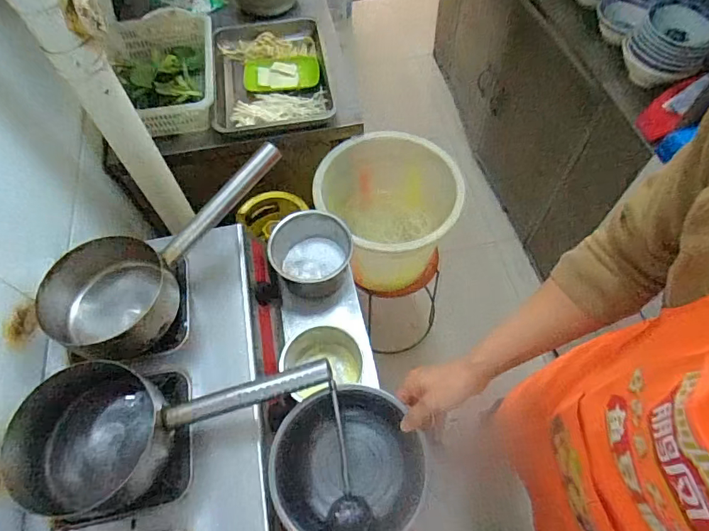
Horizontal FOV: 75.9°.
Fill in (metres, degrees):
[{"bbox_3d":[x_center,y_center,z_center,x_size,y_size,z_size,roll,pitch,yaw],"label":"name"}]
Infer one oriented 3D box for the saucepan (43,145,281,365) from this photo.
[{"bbox_3d":[-0.263,-0.025,0.691,0.410,0.103,0.180,-39,66,-4],"label":"saucepan"}]

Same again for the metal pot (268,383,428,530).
[{"bbox_3d":[-0.009,0.274,0.608,0.195,0.099,0.200,-1,61,2],"label":"metal pot"}]

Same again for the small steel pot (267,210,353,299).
[{"bbox_3d":[-0.085,-0.018,0.866,0.142,0.100,0.147,-1,61,2],"label":"small steel pot"}]

